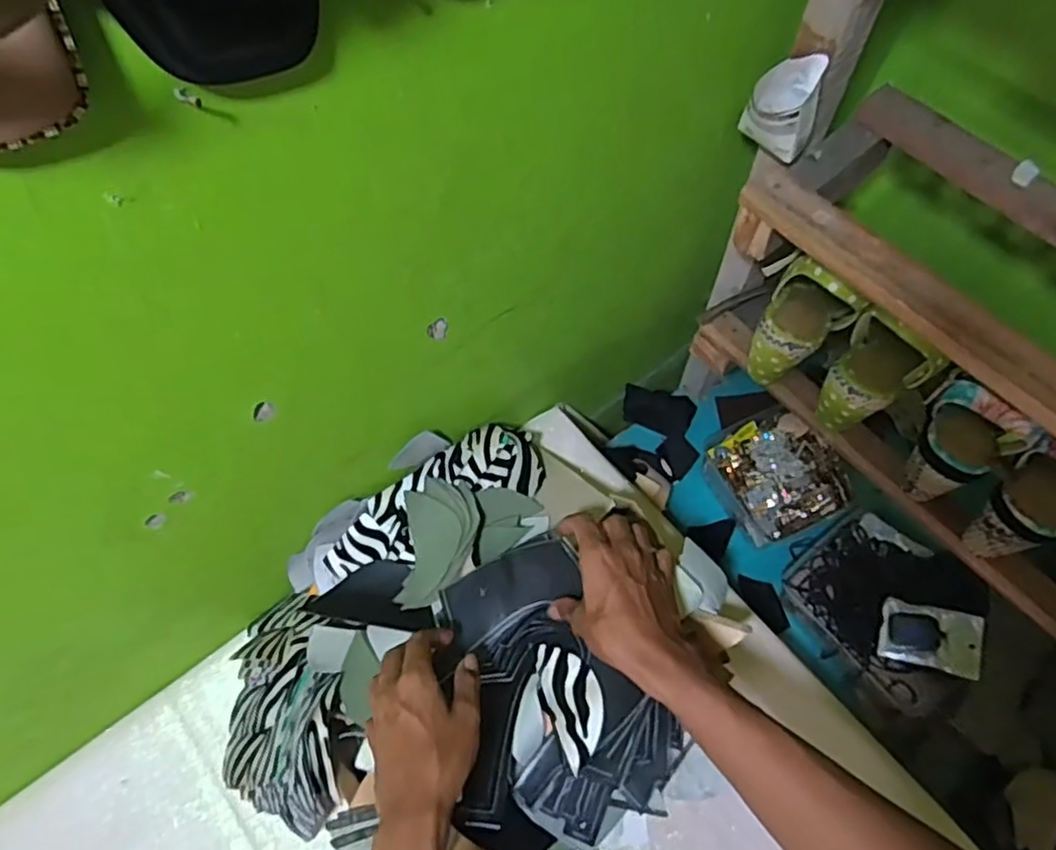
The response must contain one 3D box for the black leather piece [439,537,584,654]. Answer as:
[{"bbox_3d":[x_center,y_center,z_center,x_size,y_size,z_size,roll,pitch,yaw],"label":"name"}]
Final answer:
[{"bbox_3d":[-0.015,0.145,0.591,0.122,0.006,0.055,-29,77,8],"label":"black leather piece"}]

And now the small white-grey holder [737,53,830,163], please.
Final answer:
[{"bbox_3d":[0.212,-0.261,0.563,0.059,0.080,0.042,23,64,12],"label":"small white-grey holder"}]

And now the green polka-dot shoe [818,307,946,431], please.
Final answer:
[{"bbox_3d":[0.328,-0.052,0.636,0.090,0.132,0.086,-35,67,-17],"label":"green polka-dot shoe"}]

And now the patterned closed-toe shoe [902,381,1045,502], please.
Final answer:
[{"bbox_3d":[0.378,0.014,0.593,0.065,0.128,0.078,-29,65,-15],"label":"patterned closed-toe shoe"}]

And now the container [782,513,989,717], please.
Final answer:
[{"bbox_3d":[0.432,0.208,0.799,0.180,0.060,0.204,-40,69,-19],"label":"container"}]

